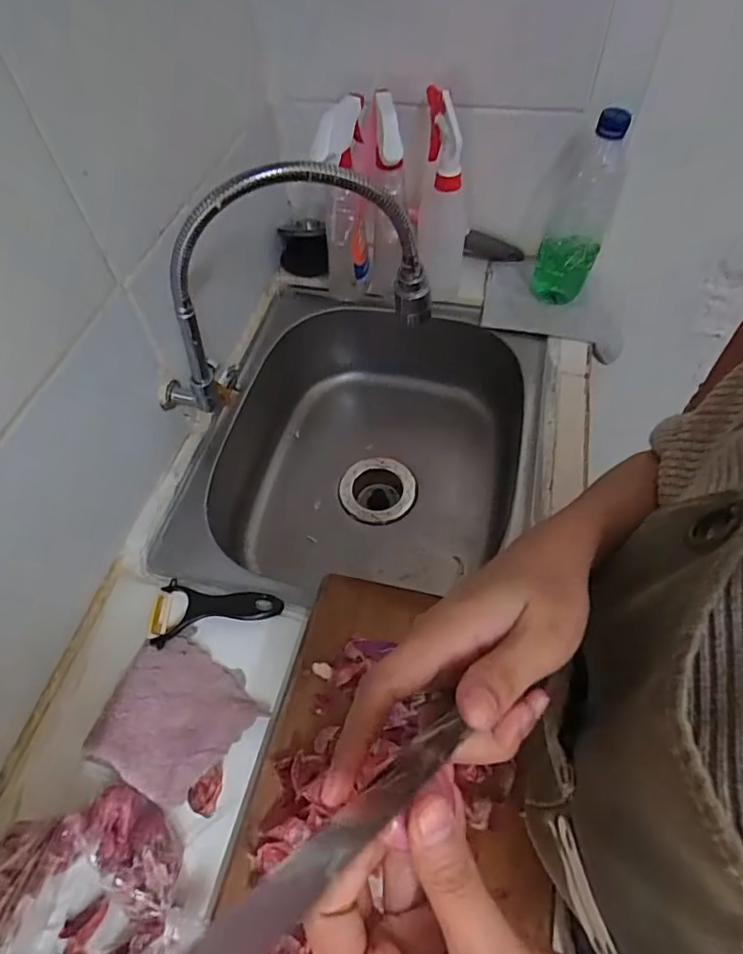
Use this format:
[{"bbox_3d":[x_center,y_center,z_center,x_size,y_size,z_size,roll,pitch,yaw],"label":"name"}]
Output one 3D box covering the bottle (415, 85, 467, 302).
[{"bbox_3d":[0.091,-0.351,0.693,0.067,0.219,0.113,3,56,5],"label":"bottle"}]

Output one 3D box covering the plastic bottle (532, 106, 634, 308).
[{"bbox_3d":[0.257,-0.332,0.667,0.072,0.217,0.071,11,58,11],"label":"plastic bottle"}]

